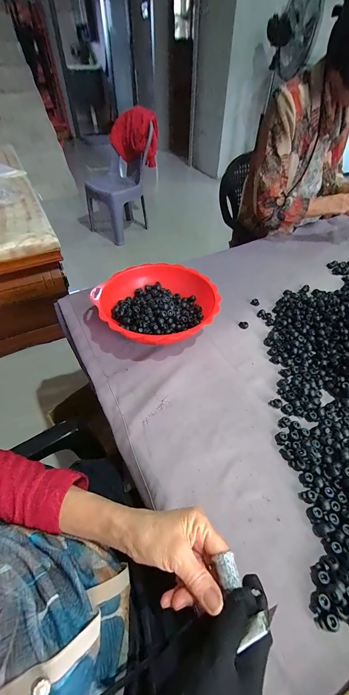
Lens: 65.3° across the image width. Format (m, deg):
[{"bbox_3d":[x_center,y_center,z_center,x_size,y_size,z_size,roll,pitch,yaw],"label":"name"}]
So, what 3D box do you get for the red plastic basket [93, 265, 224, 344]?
[{"bbox_3d":[-0.032,-0.083,0.569,0.228,0.069,0.226,1,48,-1],"label":"red plastic basket"}]

